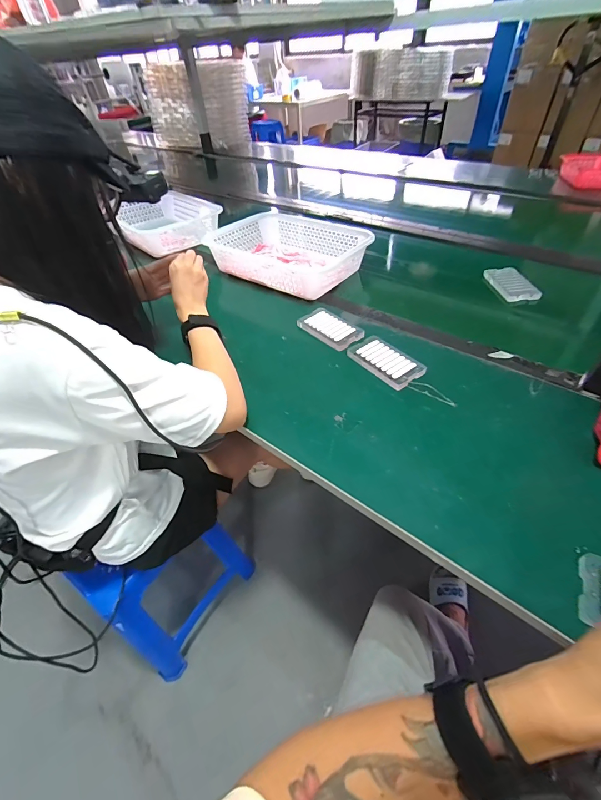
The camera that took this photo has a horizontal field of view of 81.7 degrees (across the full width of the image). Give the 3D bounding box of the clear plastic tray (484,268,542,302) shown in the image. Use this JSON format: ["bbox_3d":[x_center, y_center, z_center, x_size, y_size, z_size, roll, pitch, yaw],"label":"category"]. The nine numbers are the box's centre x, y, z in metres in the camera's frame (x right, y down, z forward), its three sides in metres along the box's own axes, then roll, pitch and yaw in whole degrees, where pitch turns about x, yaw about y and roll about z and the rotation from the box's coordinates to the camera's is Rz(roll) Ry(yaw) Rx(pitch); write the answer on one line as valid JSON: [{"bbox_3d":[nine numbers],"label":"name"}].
[{"bbox_3d":[0.476,-0.268,0.789,0.074,0.017,0.156,-3,45,2],"label":"clear plastic tray"}]

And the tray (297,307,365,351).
[{"bbox_3d":[0.061,-0.141,0.677,0.078,0.017,0.124,-31,51,-24],"label":"tray"}]

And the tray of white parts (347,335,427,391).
[{"bbox_3d":[0.143,-0.067,0.596,0.070,0.014,0.124,-30,50,-23],"label":"tray of white parts"}]

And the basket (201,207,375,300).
[{"bbox_3d":[-0.047,-0.373,0.871,0.354,0.080,0.243,27,53,27],"label":"basket"}]

